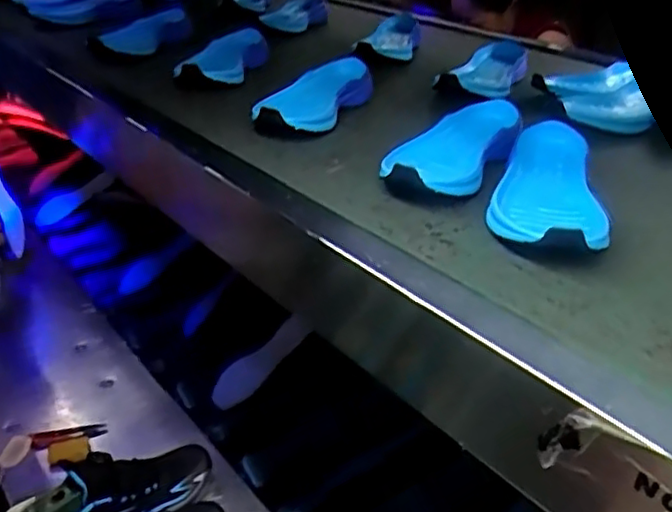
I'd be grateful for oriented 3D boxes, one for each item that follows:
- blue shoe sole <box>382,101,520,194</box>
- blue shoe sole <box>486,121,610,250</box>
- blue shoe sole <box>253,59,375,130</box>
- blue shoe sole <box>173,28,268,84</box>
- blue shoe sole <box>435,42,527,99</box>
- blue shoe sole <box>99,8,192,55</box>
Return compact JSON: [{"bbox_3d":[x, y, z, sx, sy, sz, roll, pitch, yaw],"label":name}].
[{"bbox_3d":[0.122,-0.109,0.652,0.095,0.052,0.231,19,32,21],"label":"blue shoe sole"},{"bbox_3d":[0.194,-0.062,0.578,0.090,0.050,0.245,14,31,14],"label":"blue shoe sole"},{"bbox_3d":[-0.028,-0.199,0.793,0.086,0.053,0.215,17,32,19],"label":"blue shoe sole"},{"bbox_3d":[-0.166,-0.303,0.965,0.102,0.044,0.234,6,30,-1],"label":"blue shoe sole"},{"bbox_3d":[0.232,-0.271,0.958,0.080,0.056,0.264,20,33,23],"label":"blue shoe sole"},{"bbox_3d":[-0.349,-0.401,1.160,0.045,0.072,0.198,23,34,28],"label":"blue shoe sole"}]

